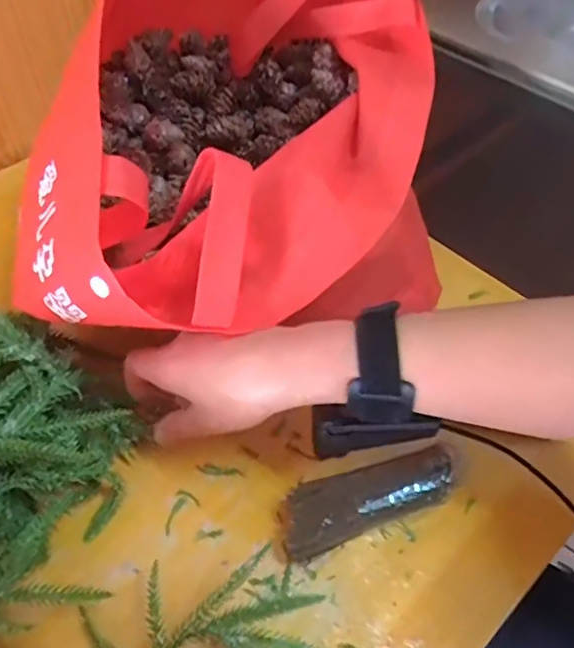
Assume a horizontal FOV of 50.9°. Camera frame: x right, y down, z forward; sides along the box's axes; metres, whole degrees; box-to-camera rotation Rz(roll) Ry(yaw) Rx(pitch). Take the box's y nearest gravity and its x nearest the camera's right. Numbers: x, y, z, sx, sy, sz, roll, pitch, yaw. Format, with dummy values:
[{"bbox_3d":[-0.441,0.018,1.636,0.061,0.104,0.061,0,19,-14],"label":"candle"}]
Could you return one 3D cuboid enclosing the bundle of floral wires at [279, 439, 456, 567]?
[{"bbox_3d":[0.053,0.111,0.385,0.118,0.029,0.040,-18,55,-14],"label":"bundle of floral wires"}]

